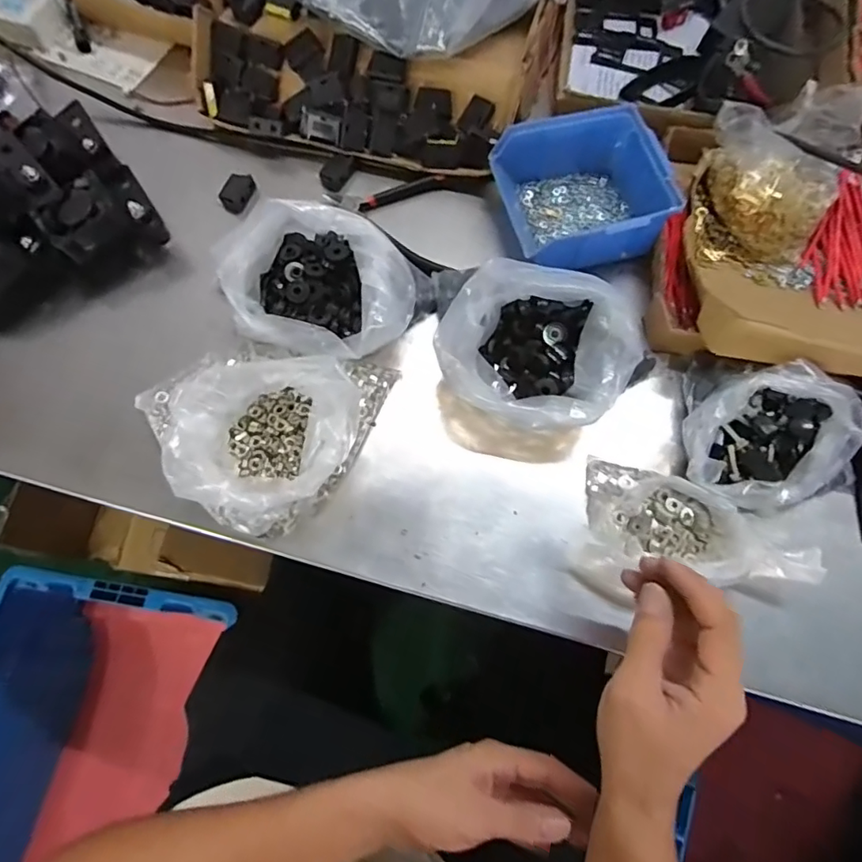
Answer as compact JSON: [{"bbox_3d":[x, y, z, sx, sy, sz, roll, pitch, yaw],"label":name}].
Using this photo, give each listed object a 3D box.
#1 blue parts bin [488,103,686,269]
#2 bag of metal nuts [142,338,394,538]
[{"bbox_3d":[0.133,-0.213,0.466,0.132,0.061,0.128,-14,71,-5],"label":"blue parts bin"},{"bbox_3d":[-0.113,-0.009,0.392,0.121,0.082,0.164,28,73,10],"label":"bag of metal nuts"}]

